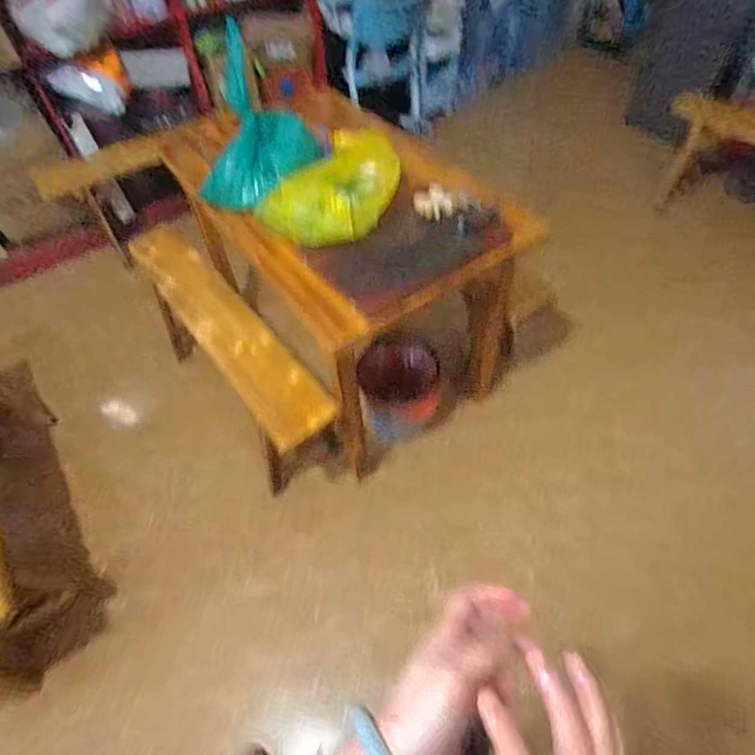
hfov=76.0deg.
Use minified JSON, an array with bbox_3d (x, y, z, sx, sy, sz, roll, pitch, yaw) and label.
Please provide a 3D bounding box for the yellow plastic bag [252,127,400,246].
[{"bbox_3d":[-0.101,-0.439,1.070,0.255,0.111,0.305,23,58,19],"label":"yellow plastic bag"}]

